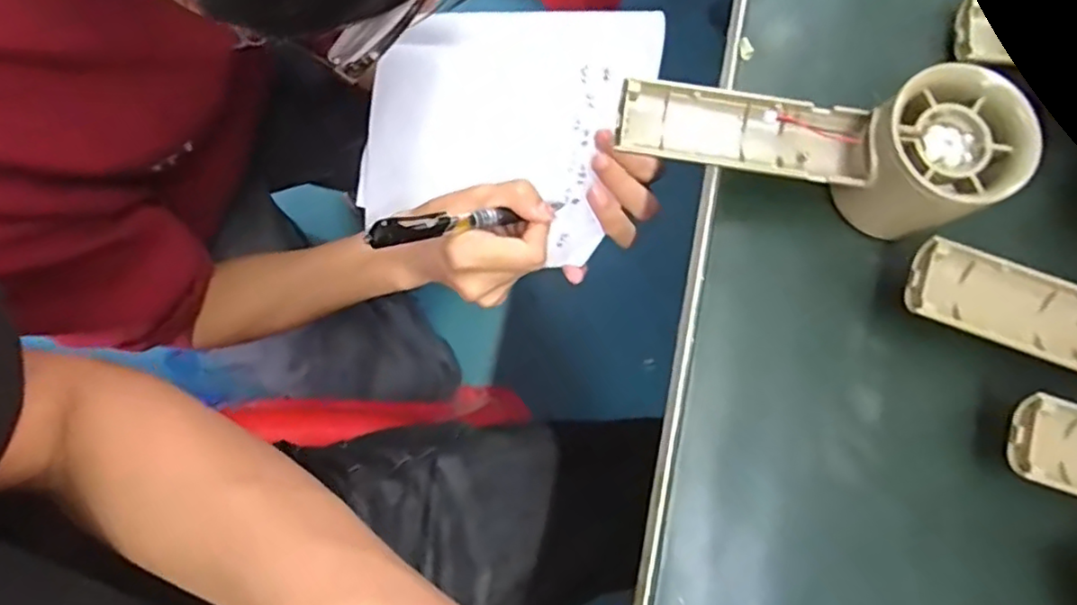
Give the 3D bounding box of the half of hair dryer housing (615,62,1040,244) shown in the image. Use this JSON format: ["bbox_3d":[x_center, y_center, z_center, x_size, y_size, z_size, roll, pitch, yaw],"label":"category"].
[{"bbox_3d":[0.110,-0.063,0.263,0.153,0.048,0.056,4,79,0],"label":"half of hair dryer housing"}]

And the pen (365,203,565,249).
[{"bbox_3d":[-0.040,-0.051,0.395,0.137,0.010,0.011,-13,78,-37],"label":"pen"}]

